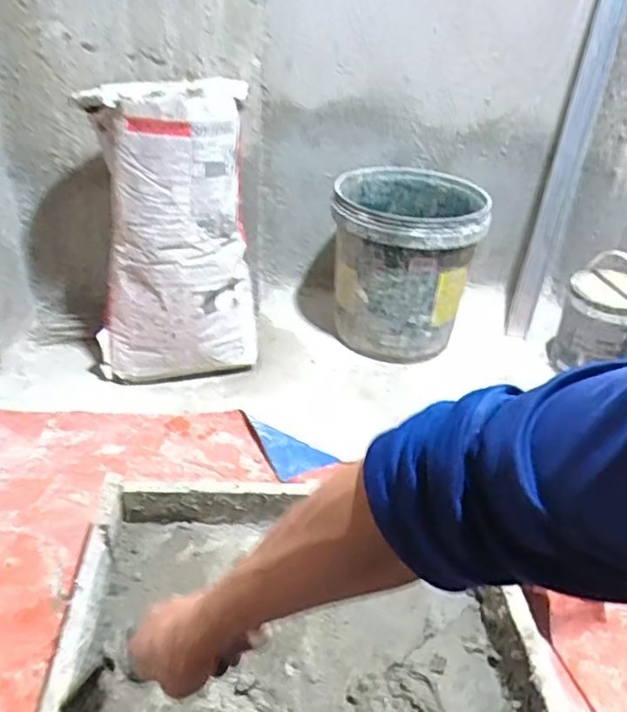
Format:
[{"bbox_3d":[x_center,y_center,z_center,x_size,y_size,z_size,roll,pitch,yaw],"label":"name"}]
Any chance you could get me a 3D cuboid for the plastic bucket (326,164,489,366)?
[{"bbox_3d":[0.190,-0.189,1.378,0.295,0.324,0.315,8,33,6],"label":"plastic bucket"}]

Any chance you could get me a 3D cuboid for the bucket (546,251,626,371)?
[{"bbox_3d":[0.587,-0.066,1.314,0.169,0.222,0.157,20,36,23],"label":"bucket"}]

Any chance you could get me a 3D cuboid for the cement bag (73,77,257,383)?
[{"bbox_3d":[-0.253,-0.208,1.171,0.290,0.513,0.185,-4,33,-13],"label":"cement bag"}]

